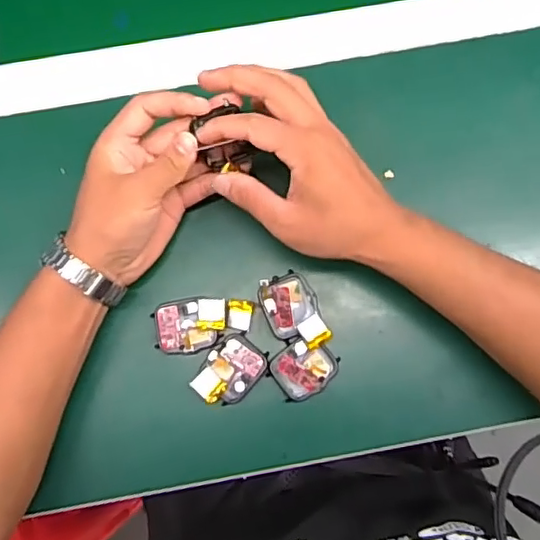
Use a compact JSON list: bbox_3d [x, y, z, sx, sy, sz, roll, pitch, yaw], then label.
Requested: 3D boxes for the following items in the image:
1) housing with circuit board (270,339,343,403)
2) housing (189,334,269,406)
[{"bbox_3d":[0.025,0.072,0.423,0.046,0.018,0.038,-30,83,-4],"label":"housing with circuit board"},{"bbox_3d":[-0.028,0.073,0.414,0.037,0.018,0.050,37,84,5],"label":"housing"}]

